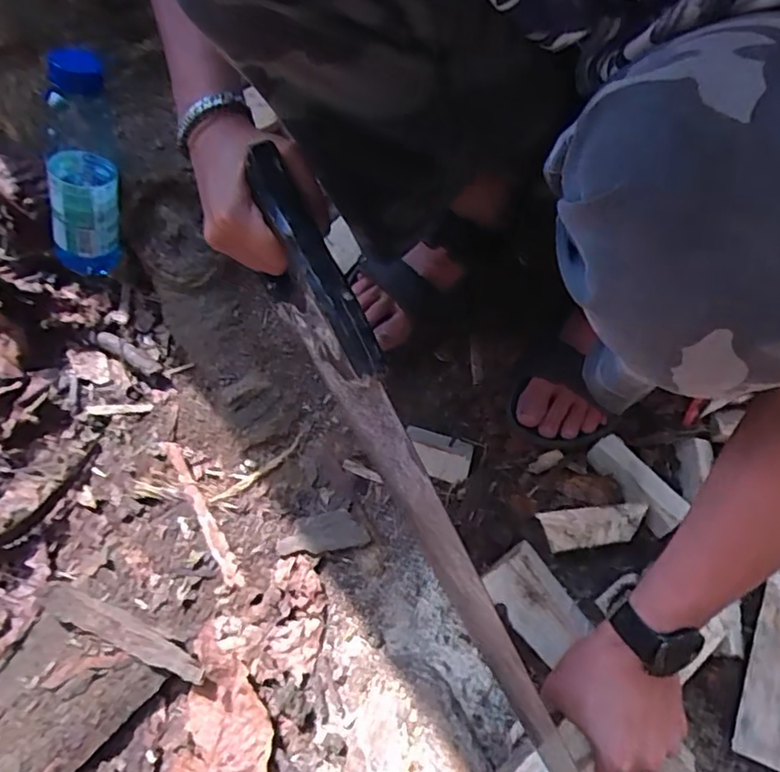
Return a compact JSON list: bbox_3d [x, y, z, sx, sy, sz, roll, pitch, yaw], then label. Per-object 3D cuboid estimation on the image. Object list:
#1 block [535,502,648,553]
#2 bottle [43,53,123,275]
[{"bbox_3d":[0.185,0.128,0.539,0.092,0.009,0.034,-7,69,0],"label":"block"},{"bbox_3d":[-0.304,-0.202,0.583,0.061,0.210,0.059,26,37,12],"label":"bottle"}]

